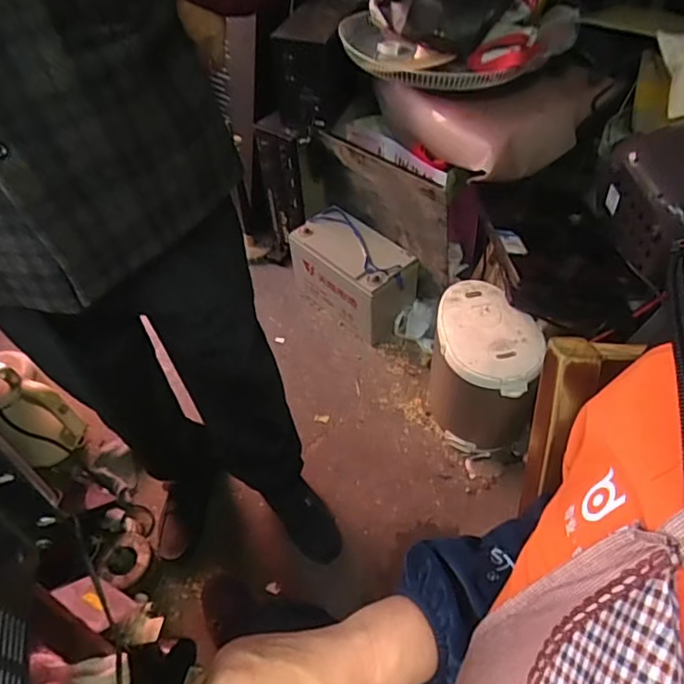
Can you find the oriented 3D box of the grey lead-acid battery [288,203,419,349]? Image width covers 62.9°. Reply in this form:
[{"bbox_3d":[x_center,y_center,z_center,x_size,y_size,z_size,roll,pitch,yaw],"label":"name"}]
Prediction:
[{"bbox_3d":[0.028,-0.183,1.556,0.176,0.218,0.356,-37,57,-25],"label":"grey lead-acid battery"}]

